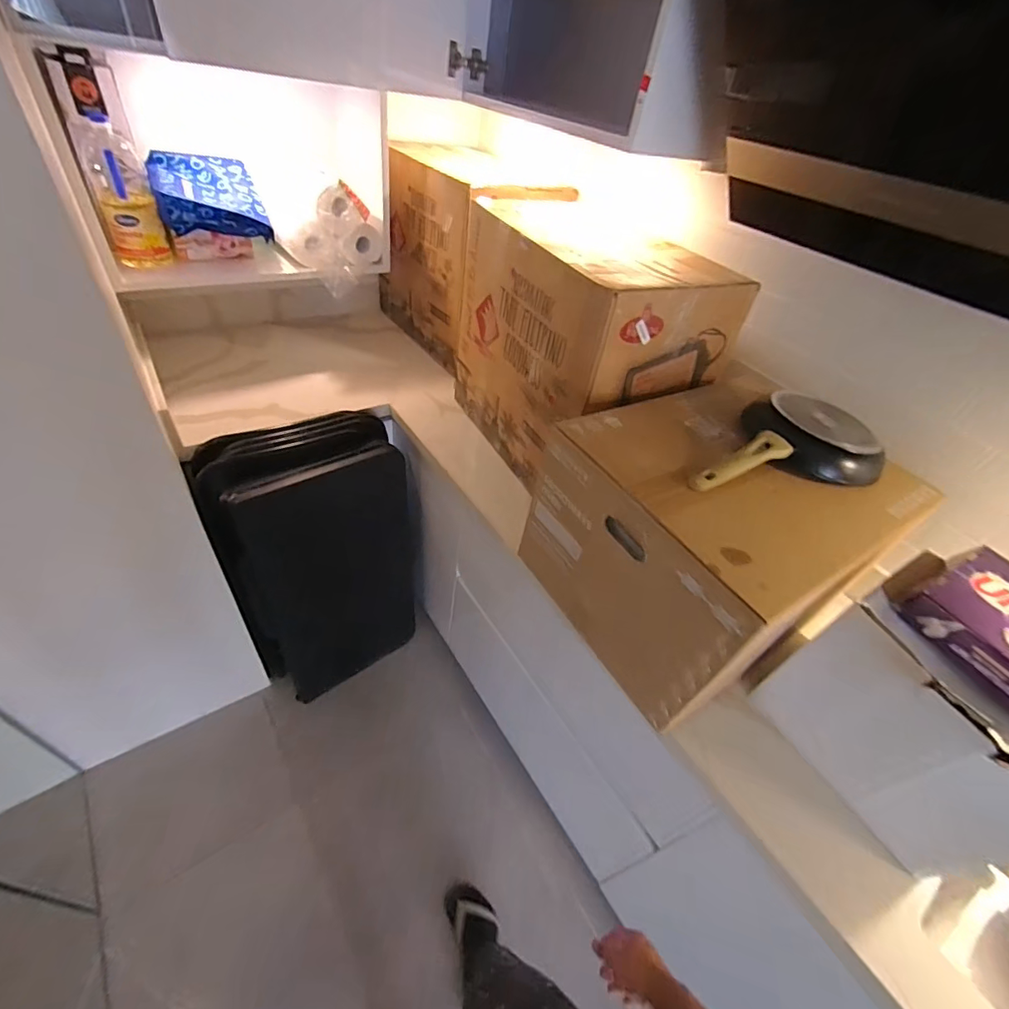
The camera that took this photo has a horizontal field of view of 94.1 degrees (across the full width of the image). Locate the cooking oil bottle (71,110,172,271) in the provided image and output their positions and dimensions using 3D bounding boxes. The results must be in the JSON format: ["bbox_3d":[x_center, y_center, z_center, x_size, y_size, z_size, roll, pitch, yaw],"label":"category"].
[{"bbox_3d":[-0.884,-0.711,1.092,0.119,0.287,0.090,-23,52,-28],"label":"cooking oil bottle"}]

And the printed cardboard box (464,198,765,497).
[{"bbox_3d":[0.167,-0.385,1.142,0.396,0.498,0.571,-16,49,-23],"label":"printed cardboard box"}]

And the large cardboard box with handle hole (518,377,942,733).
[{"bbox_3d":[0.384,0.034,0.886,0.539,0.323,0.428,-22,51,-27],"label":"large cardboard box with handle hole"}]

